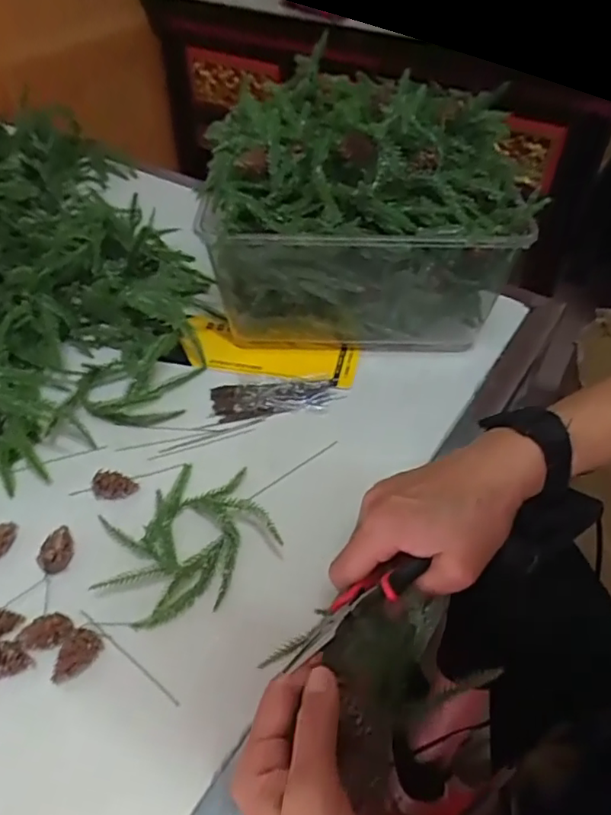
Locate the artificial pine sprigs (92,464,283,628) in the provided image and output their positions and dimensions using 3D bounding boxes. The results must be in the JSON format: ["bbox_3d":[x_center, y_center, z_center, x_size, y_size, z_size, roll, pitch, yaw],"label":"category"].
[{"bbox_3d":[-0.092,0.098,0.446,0.109,0.028,0.131,28,52,24],"label":"artificial pine sprigs"}]

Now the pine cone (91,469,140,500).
[{"bbox_3d":[-0.159,0.063,0.485,0.035,0.022,0.021,-4,47,-5],"label":"pine cone"}]

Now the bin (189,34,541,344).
[{"bbox_3d":[0.054,-0.194,0.598,0.281,0.220,0.213,1,46,1],"label":"bin"}]

